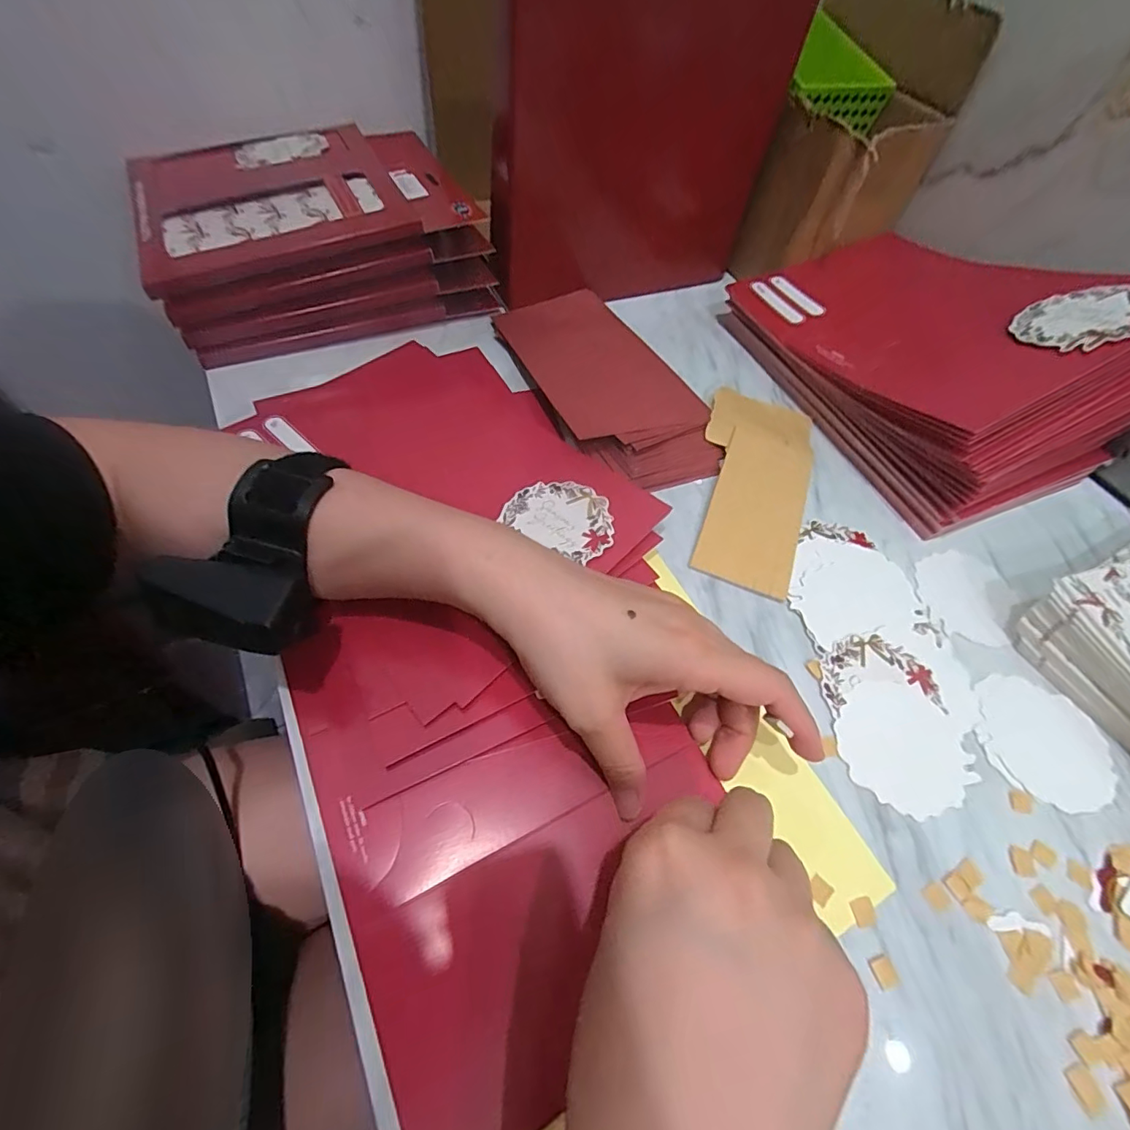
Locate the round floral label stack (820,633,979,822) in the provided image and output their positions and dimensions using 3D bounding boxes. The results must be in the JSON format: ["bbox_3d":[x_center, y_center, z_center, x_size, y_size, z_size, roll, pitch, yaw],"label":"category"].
[{"bbox_3d":[0.179,0.085,0.284,0.069,0.004,0.093,-4,58,-7],"label":"round floral label stack"}]

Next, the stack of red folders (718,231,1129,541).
[{"bbox_3d":[0.271,-0.181,0.394,0.177,0.120,0.274,-17,60,-15],"label":"stack of red folders"}]

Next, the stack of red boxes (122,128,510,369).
[{"bbox_3d":[-0.202,-0.273,0.428,0.231,0.087,0.187,-21,61,-17],"label":"stack of red boxes"}]

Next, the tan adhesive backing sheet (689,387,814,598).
[{"bbox_3d":[0.133,-0.059,0.368,0.078,0.005,0.174,20,59,5],"label":"tan adhesive backing sheet"}]

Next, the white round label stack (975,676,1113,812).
[{"bbox_3d":[0.266,0.098,0.288,0.070,0.004,0.069,2,57,-3],"label":"white round label stack"}]

